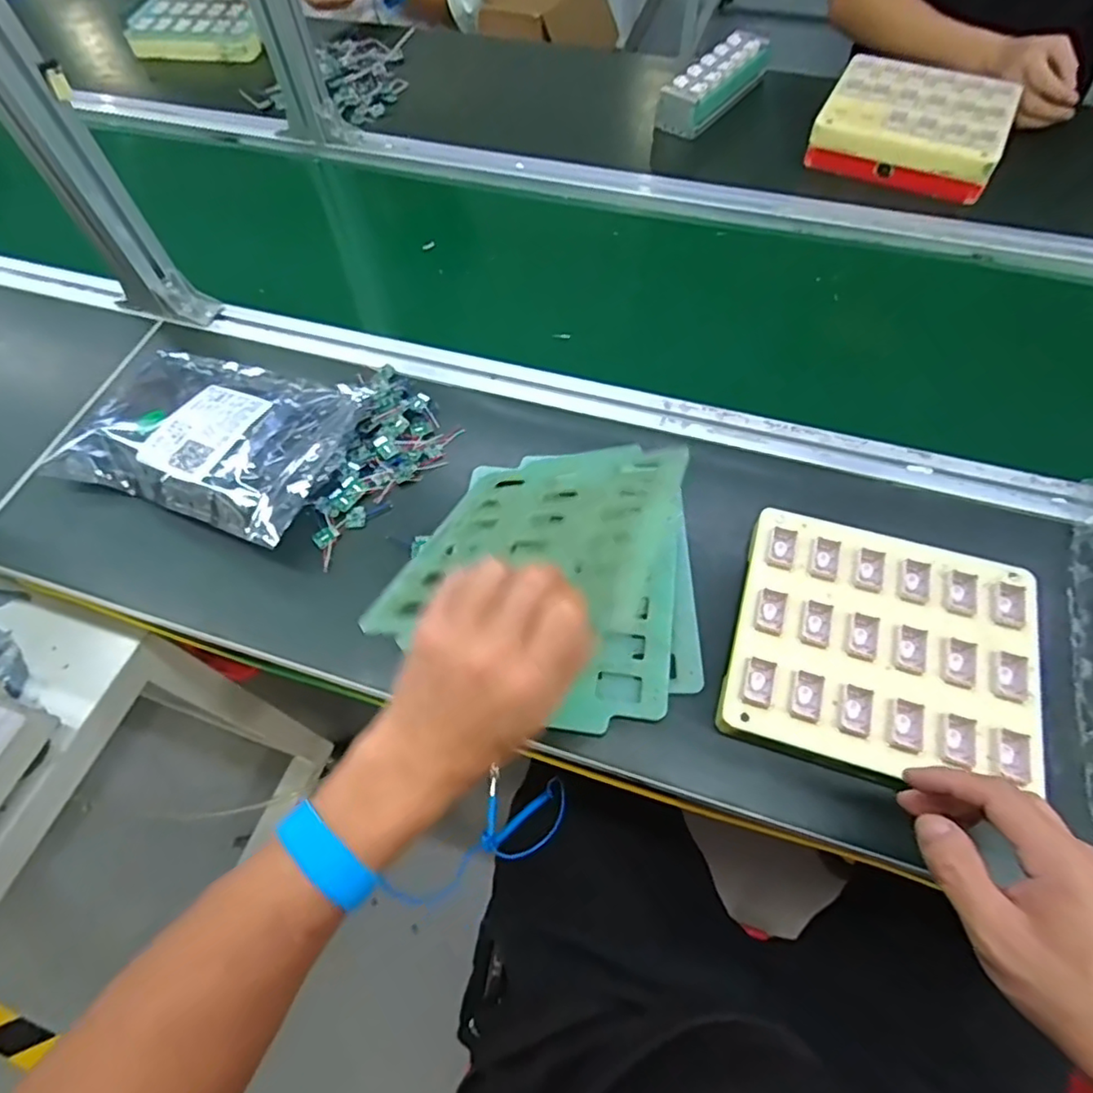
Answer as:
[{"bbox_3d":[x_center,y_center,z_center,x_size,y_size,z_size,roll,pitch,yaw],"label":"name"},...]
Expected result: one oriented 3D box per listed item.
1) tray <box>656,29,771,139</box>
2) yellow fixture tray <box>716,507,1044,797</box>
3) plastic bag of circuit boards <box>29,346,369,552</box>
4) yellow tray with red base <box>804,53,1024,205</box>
[{"bbox_3d":[0.223,-0.611,0.822,0.060,0.056,0.192,33,68,20],"label":"tray"},{"bbox_3d":[0.236,0.069,0.434,0.195,0.014,0.177,15,62,12],"label":"yellow fixture tray"},{"bbox_3d":[-0.307,-0.104,0.559,0.250,0.043,0.173,15,62,12],"label":"plastic bag of circuit boards"},{"bbox_3d":[0.438,-0.507,0.740,0.202,0.052,0.174,25,65,17],"label":"yellow tray with red base"}]

